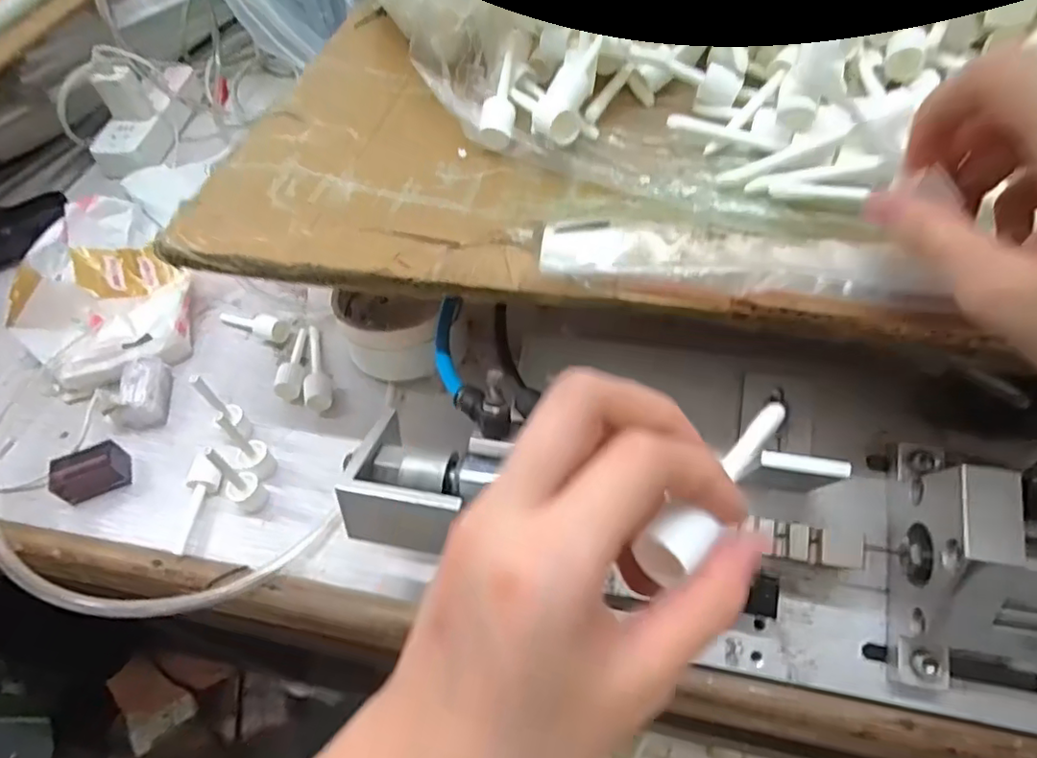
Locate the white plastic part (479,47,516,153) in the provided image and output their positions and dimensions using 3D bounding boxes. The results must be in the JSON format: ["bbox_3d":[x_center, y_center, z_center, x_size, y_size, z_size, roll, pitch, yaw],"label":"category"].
[{"bbox_3d":[-0.011,-0.158,0.339,0.019,0.021,0.066,0,55,5],"label":"white plastic part"}]

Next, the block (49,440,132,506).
[{"bbox_3d":[-0.281,0.061,0.391,0.040,0.027,0.025,-18,55,-7],"label":"block"}]

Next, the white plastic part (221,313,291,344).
[{"bbox_3d":[-0.205,-0.045,0.453,0.064,0.013,0.016,17,58,16],"label":"white plastic part"}]

